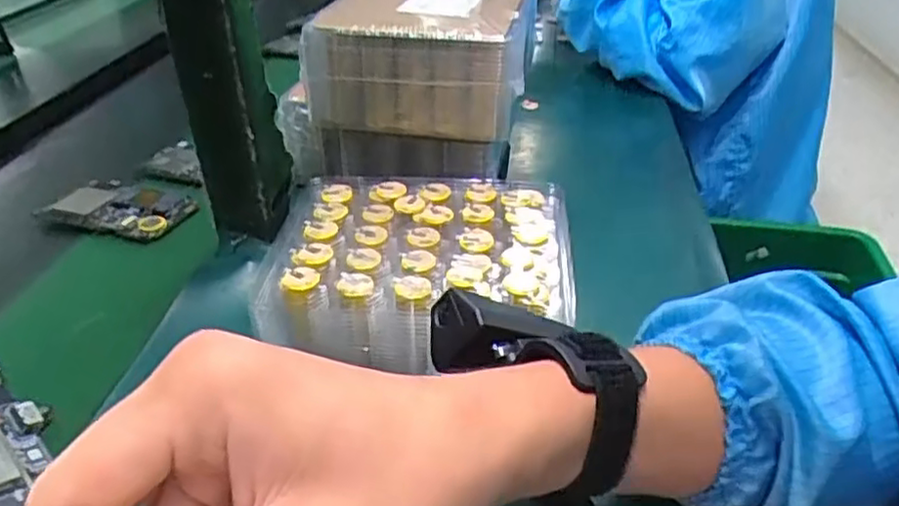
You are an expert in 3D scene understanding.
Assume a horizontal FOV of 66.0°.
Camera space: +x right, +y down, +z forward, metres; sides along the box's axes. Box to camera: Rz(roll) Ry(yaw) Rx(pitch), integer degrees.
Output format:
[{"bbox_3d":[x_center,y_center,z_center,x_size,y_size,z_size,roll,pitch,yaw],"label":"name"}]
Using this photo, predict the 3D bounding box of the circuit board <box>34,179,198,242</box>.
[{"bbox_3d":[-0.273,-0.038,0.570,0.127,0.011,0.062,12,33,23],"label":"circuit board"}]

